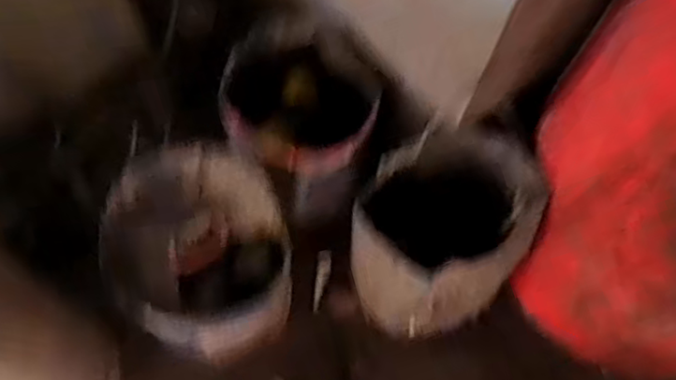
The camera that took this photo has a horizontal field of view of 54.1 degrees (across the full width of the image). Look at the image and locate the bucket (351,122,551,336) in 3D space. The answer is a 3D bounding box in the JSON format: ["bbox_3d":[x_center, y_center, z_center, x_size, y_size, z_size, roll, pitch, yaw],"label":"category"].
[{"bbox_3d":[0.169,0.078,1.085,0.283,0.311,0.240,-20,70,-11],"label":"bucket"}]

